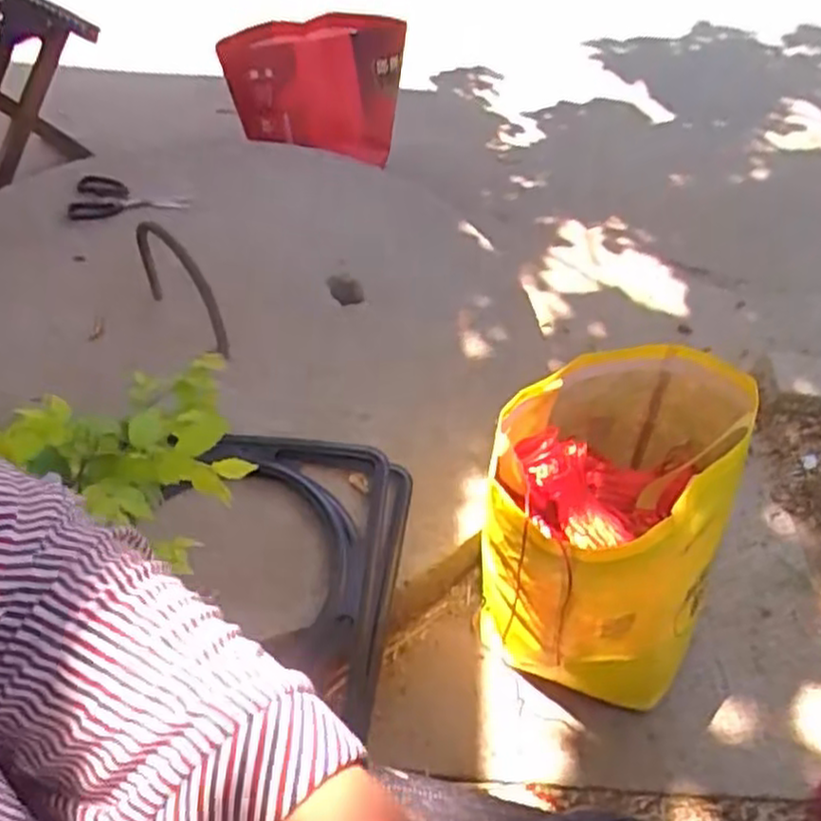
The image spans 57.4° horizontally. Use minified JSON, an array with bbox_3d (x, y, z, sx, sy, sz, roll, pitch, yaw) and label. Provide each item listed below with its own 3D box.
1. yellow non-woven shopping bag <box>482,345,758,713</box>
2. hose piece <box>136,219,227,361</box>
[{"bbox_3d":[0.182,0.107,0.735,0.197,0.261,0.270,15,47,13],"label":"yellow non-woven shopping bag"},{"bbox_3d":[-0.307,-0.163,1.004,0.120,0.183,0.021,16,47,13],"label":"hose piece"}]

